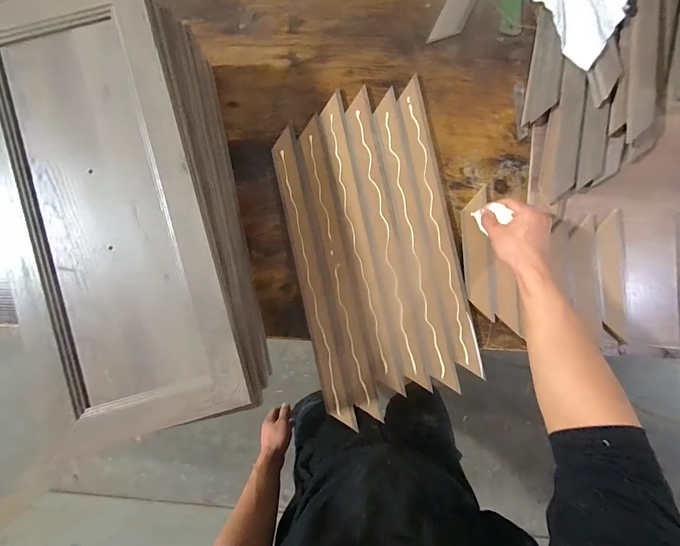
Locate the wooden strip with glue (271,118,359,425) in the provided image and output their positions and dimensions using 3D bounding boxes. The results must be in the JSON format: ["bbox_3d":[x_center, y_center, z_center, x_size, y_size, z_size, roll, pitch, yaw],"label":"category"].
[{"bbox_3d":[-0.048,0.009,0.534,0.042,0.020,0.495,-13,91,1],"label":"wooden strip with glue"}]

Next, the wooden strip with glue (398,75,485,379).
[{"bbox_3d":[0.174,-0.079,0.545,0.057,0.010,0.491,-11,89,-3],"label":"wooden strip with glue"}]

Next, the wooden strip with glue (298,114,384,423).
[{"bbox_3d":[-0.002,-0.007,0.527,0.045,0.015,0.490,-12,91,1],"label":"wooden strip with glue"}]

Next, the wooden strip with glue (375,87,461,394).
[{"bbox_3d":[0.132,-0.047,0.534,0.053,0.023,0.489,-12,91,1],"label":"wooden strip with glue"}]

